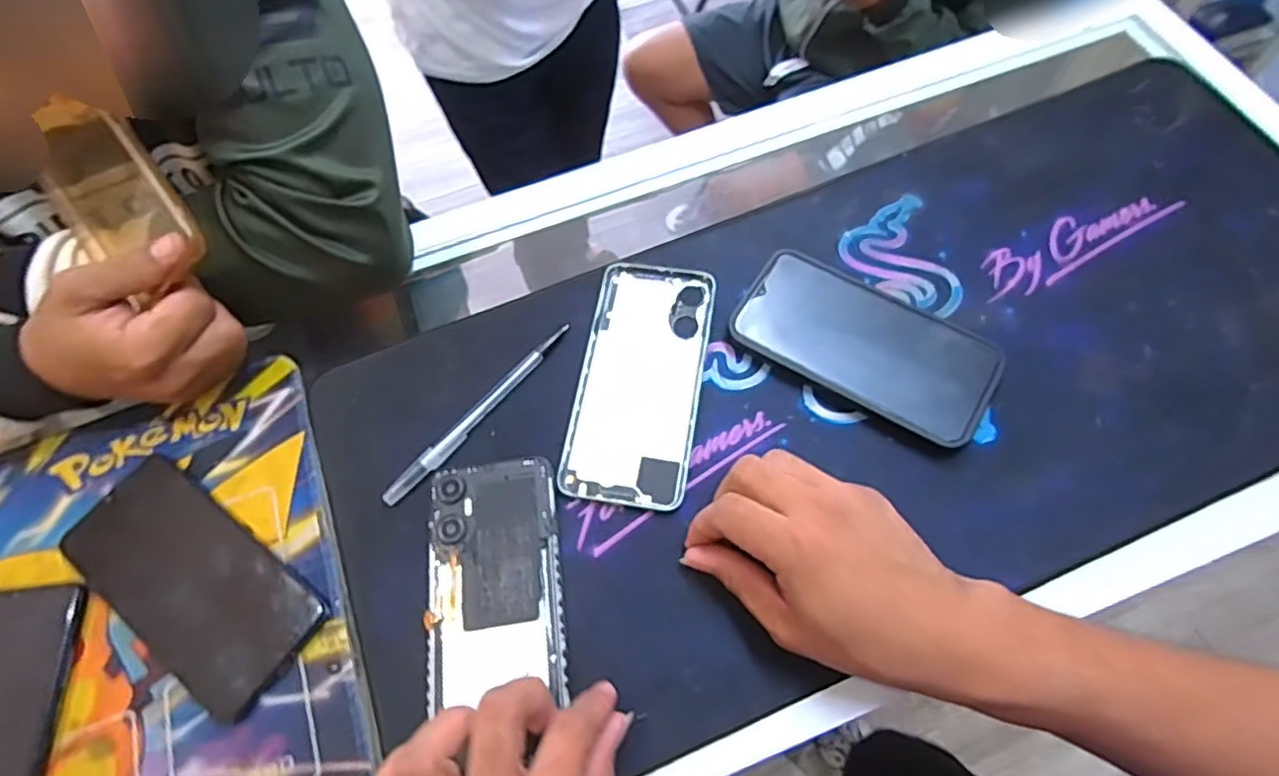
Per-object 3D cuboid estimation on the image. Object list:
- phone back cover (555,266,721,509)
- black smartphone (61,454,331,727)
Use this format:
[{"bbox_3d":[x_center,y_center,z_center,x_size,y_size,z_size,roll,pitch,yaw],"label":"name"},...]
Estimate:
[{"bbox_3d":[0.001,-0.007,0.421,0.079,0.011,0.164,8,63,8],"label":"phone back cover"},{"bbox_3d":[-0.266,0.112,0.386,0.168,0.010,0.078,32,69,19],"label":"black smartphone"}]

